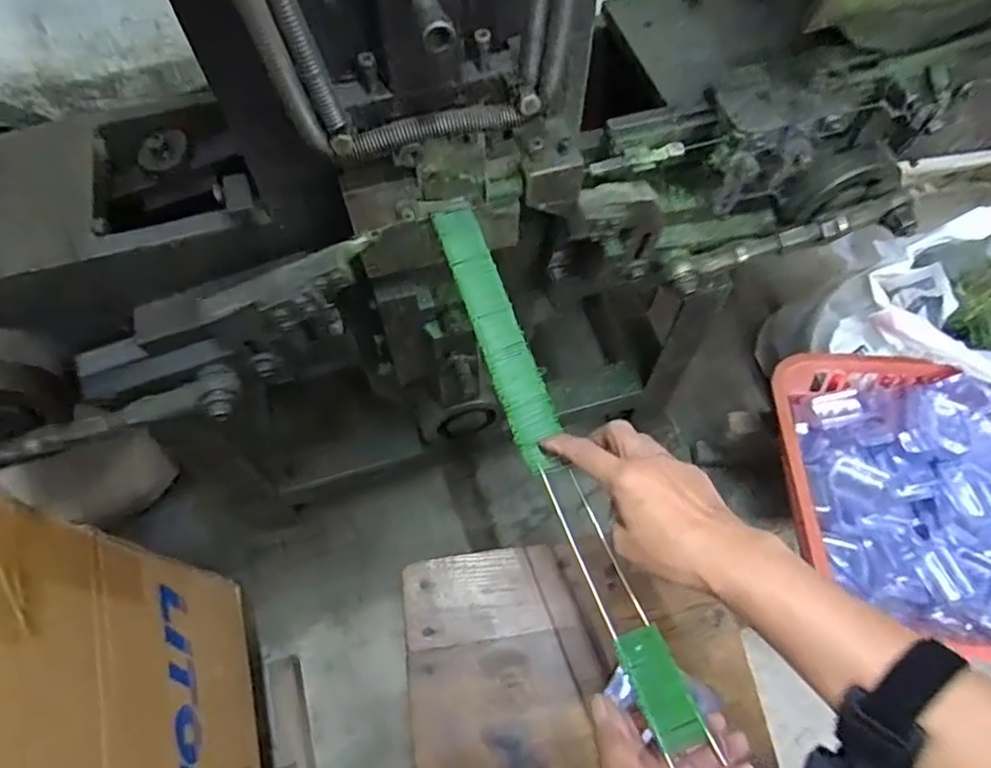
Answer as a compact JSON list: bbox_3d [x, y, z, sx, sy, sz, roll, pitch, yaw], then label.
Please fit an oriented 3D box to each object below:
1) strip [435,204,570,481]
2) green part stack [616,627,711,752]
[{"bbox_3d":[0.003,-0.043,0.510,0.038,0.015,0.236,-18,72,-8],"label":"strip"},{"bbox_3d":[0.103,0.191,0.395,0.033,0.007,0.070,-20,61,-10],"label":"green part stack"}]

